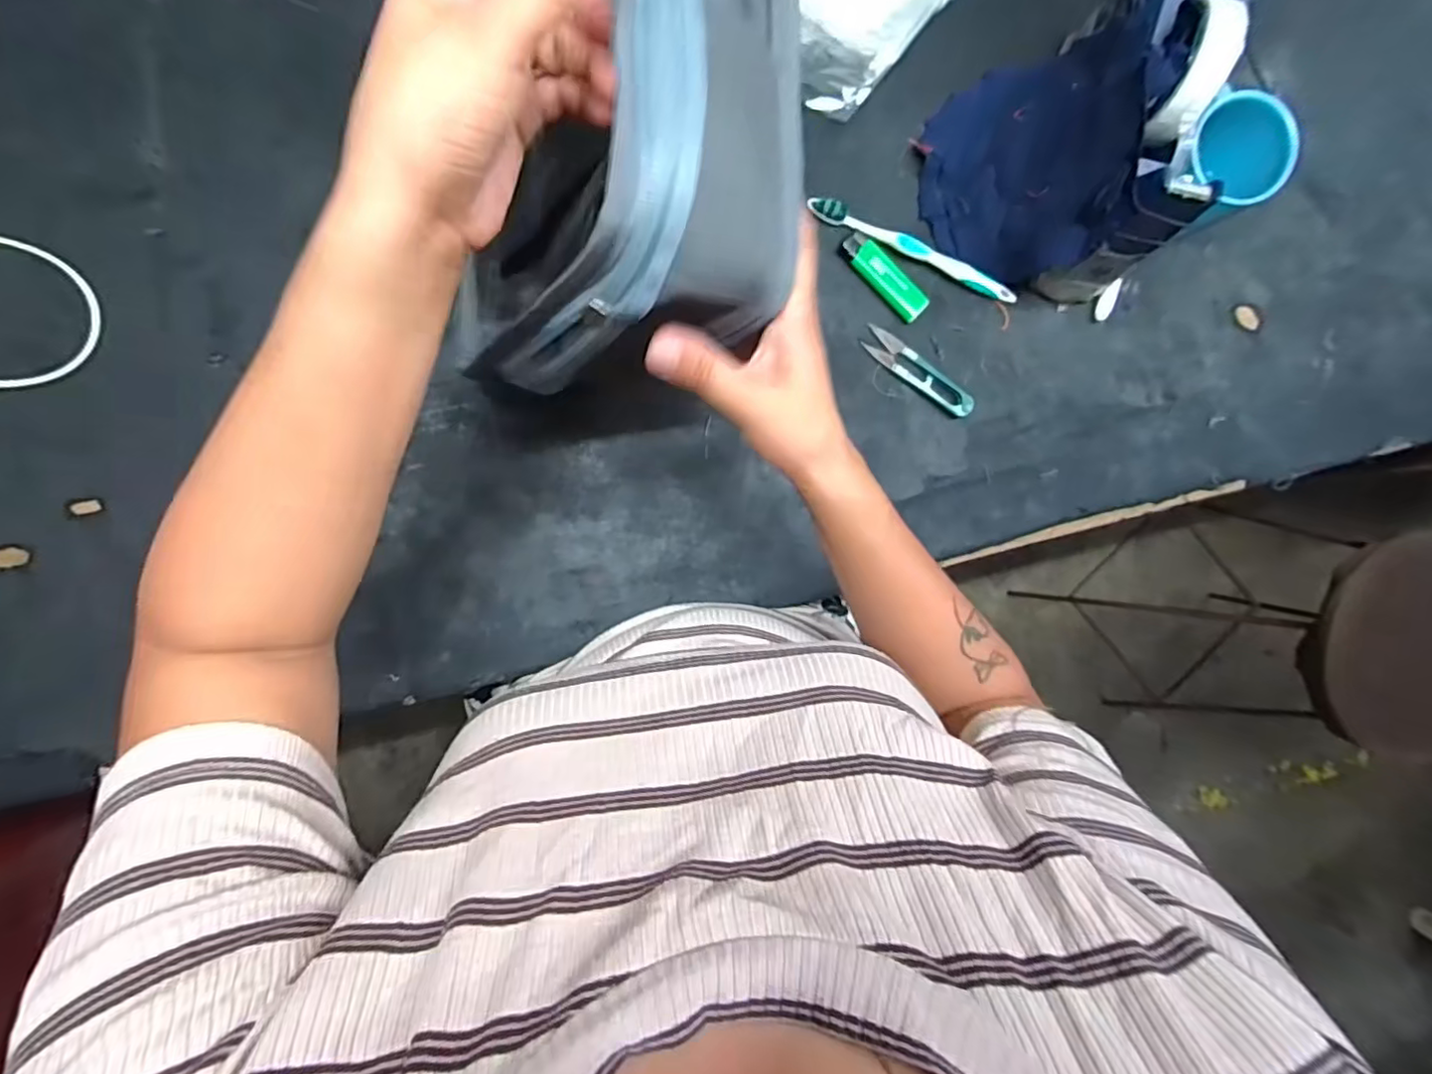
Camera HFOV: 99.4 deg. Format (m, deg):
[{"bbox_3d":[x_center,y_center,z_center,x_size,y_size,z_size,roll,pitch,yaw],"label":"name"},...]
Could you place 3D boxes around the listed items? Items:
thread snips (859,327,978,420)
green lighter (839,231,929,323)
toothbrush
[{"bbox_3d":[0.161,-0.130,0.480,0.102,0.007,0.024,35,86,-6],"label":"thread snips"},{"bbox_3d":[0.131,-0.202,0.471,0.079,0.015,0.025,40,86,-6],"label":"green lighter"},{"bbox_3d":[0.155,-0.224,0.474,0.176,0.014,0.013,20,88,-7],"label":"toothbrush"}]

